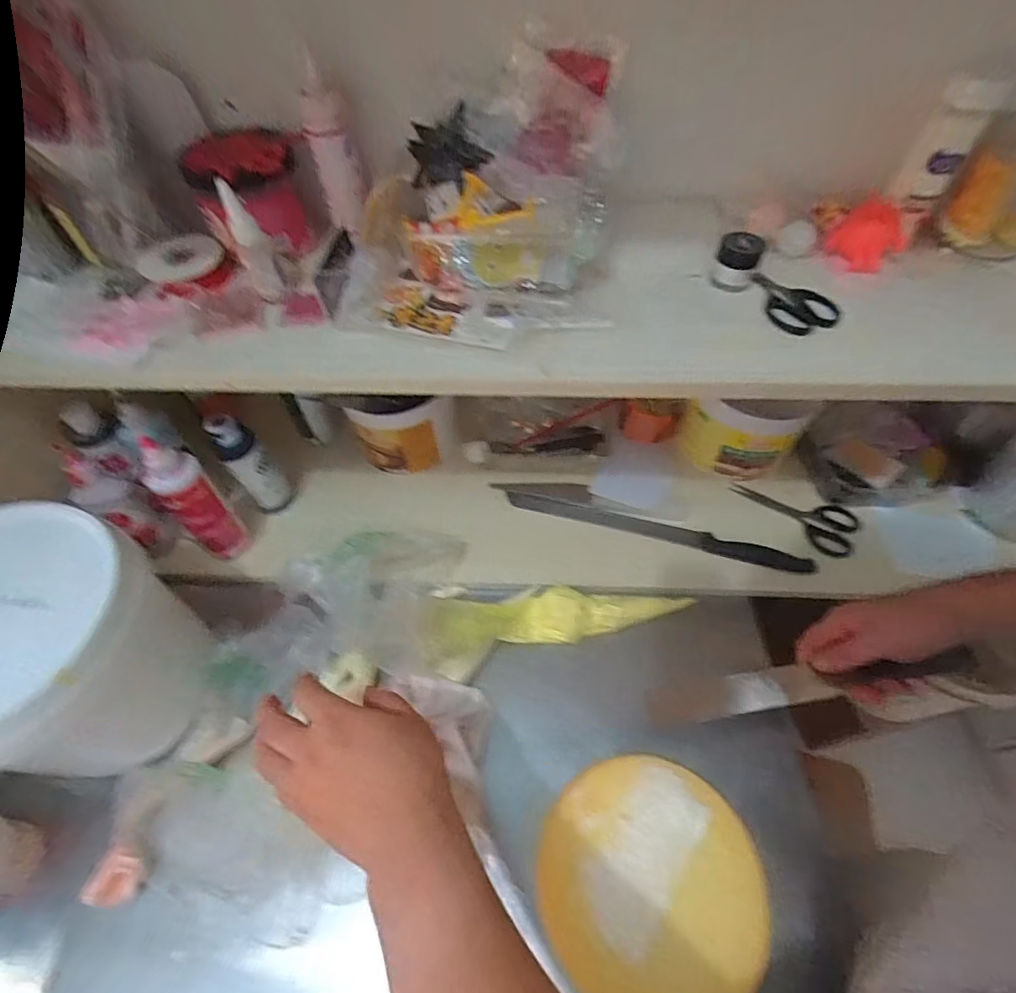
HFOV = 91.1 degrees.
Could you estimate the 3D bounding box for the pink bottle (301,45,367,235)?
[{"bbox_3d":[-0.153,-0.300,0.448,0.040,0.121,0.040,-17,56,-10],"label":"pink bottle"}]

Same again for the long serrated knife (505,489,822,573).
[{"bbox_3d":[0.175,0.037,0.607,0.359,0.019,0.026,14,56,11],"label":"long serrated knife"}]

